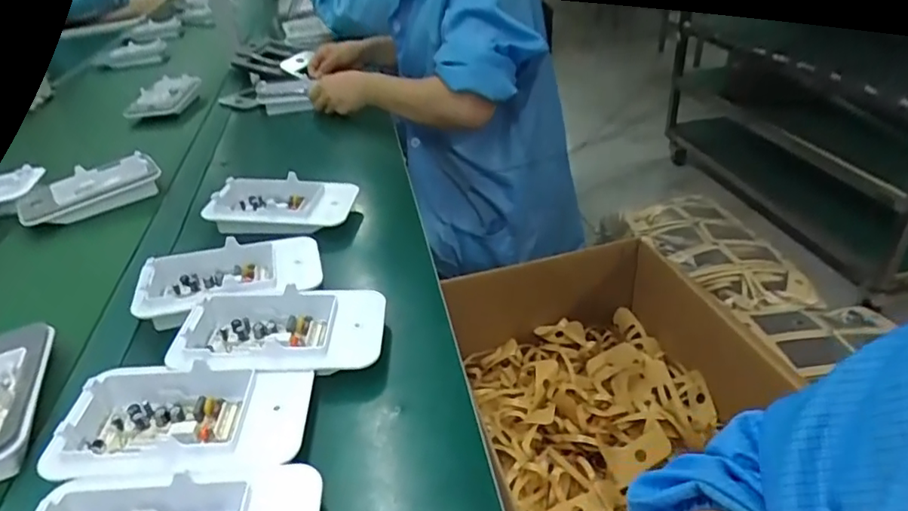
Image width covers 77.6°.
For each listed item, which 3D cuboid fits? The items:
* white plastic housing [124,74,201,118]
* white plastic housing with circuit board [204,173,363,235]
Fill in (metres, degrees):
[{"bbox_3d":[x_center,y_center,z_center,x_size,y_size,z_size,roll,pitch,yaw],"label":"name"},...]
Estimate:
[{"bbox_3d":[-0.587,-0.325,1.147,0.100,0.041,0.171,-6,32,-1],"label":"white plastic housing"},{"bbox_3d":[-0.210,-0.066,0.692,0.164,0.039,0.093,-4,32,4],"label":"white plastic housing with circuit board"}]

